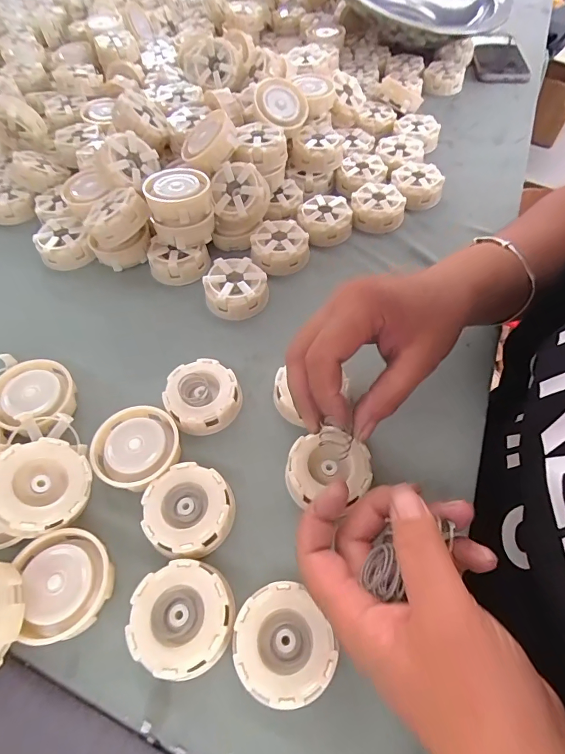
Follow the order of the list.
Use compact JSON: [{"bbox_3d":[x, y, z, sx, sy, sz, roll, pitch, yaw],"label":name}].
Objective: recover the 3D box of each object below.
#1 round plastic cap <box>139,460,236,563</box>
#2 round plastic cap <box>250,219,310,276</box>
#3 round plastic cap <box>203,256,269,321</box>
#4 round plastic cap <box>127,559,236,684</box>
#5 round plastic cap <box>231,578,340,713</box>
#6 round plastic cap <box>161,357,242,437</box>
[{"bbox_3d":[-0.065,0.093,0.282,0.059,0.016,0.061,-1,56,1],"label":"round plastic cap"},{"bbox_3d":[-0.003,-0.139,0.437,0.060,0.035,0.060,-1,56,1],"label":"round plastic cap"},{"bbox_3d":[-0.046,-0.088,0.401,0.060,0.032,0.054,-13,57,-7],"label":"round plastic cap"},{"bbox_3d":[-0.061,0.148,0.248,0.060,0.020,0.059,-1,56,1],"label":"round plastic cap"},{"bbox_3d":[0.000,0.159,0.240,0.055,0.019,0.059,-1,56,1],"label":"round plastic cap"},{"bbox_3d":[-0.066,0.016,0.333,0.058,0.022,0.057,-1,56,1],"label":"round plastic cap"}]

